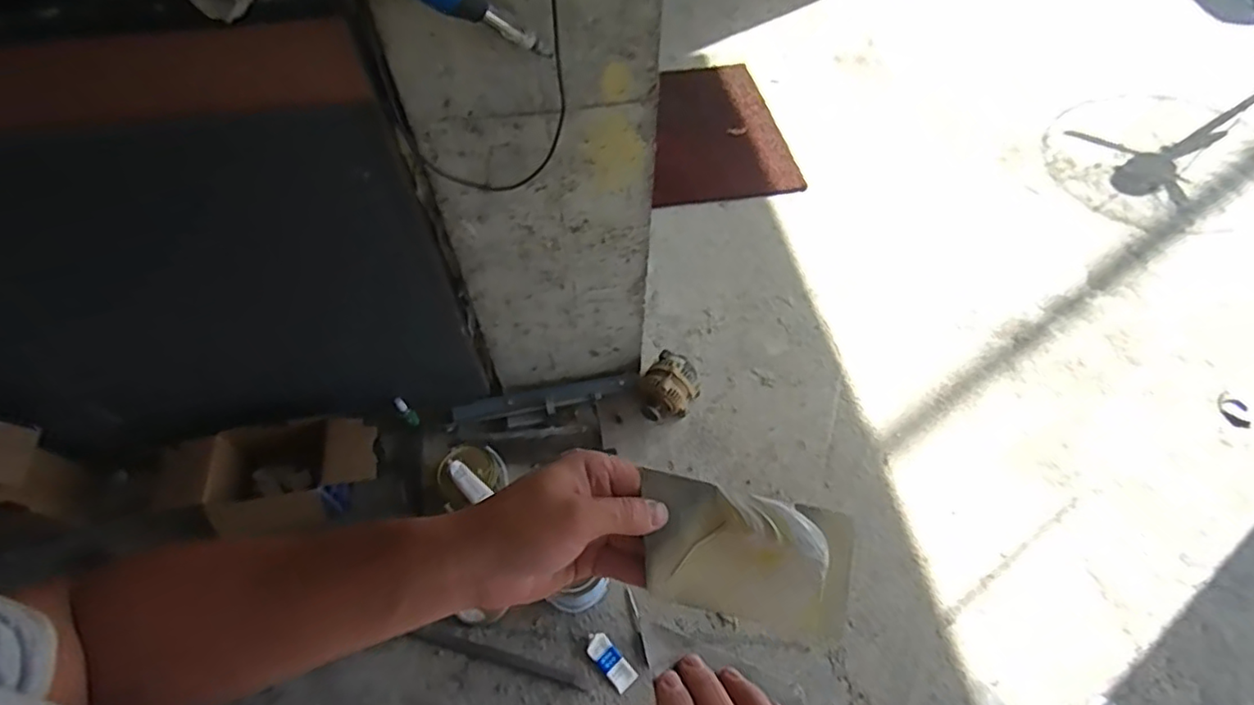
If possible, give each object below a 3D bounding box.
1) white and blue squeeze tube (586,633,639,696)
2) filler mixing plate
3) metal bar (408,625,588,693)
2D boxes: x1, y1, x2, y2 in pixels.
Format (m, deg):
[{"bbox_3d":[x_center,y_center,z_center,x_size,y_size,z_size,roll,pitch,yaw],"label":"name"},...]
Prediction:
[{"bbox_3d":[-0.038,0.713,1.399,0.055,0.028,0.139,-38,81,-22],"label":"white and blue squeeze tube"},{"bbox_3d":[0.074,0.128,0.373,0.134,0.017,0.079,13,81,-4],"label":"filler mixing plate"},{"bbox_3d":[-0.292,0.699,1.391,0.400,0.021,0.035,14,59,7],"label":"metal bar"}]

